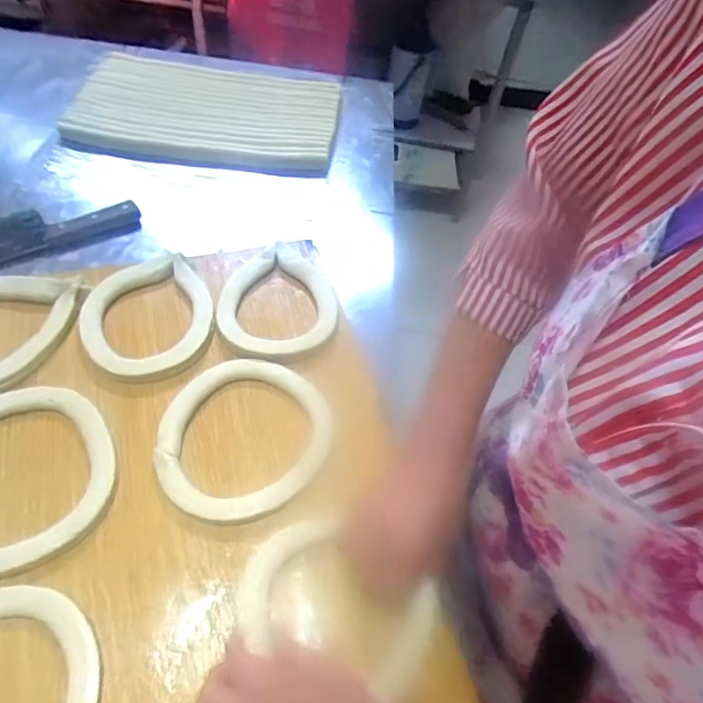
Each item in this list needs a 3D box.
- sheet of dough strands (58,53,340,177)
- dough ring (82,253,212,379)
[{"bbox_3d":[-0.242,-0.414,0.846,0.427,0.029,0.304,9,51,-1],"label":"sheet of dough strands"},{"bbox_3d":[-0.228,-0.042,0.560,0.136,0.021,0.142,4,51,-5],"label":"dough ring"}]

